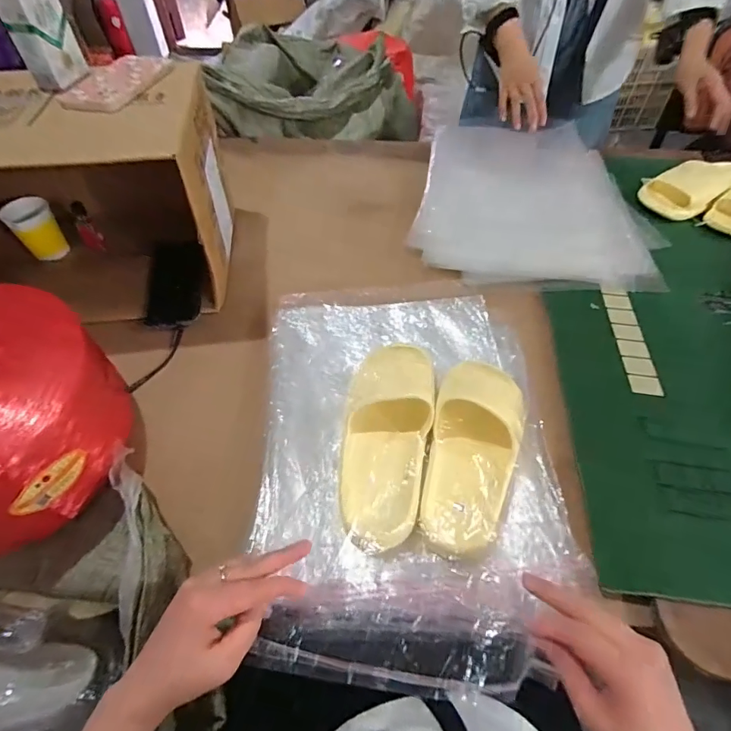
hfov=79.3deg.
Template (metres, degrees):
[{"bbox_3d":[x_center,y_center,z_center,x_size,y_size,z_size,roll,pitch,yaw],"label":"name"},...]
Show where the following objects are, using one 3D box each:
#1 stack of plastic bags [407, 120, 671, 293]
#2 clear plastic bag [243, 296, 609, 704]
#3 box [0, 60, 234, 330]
[{"bbox_3d":[0.291,-0.312,0.820,0.406,0.077,0.452,2,52,0],"label":"stack of plastic bags"},{"bbox_3d":[0.049,0.072,0.500,0.327,0.069,0.462,-1,52,-2],"label":"clear plastic bag"},{"bbox_3d":[-0.418,-0.245,0.647,0.403,0.261,0.314,-2,52,0],"label":"box"}]

